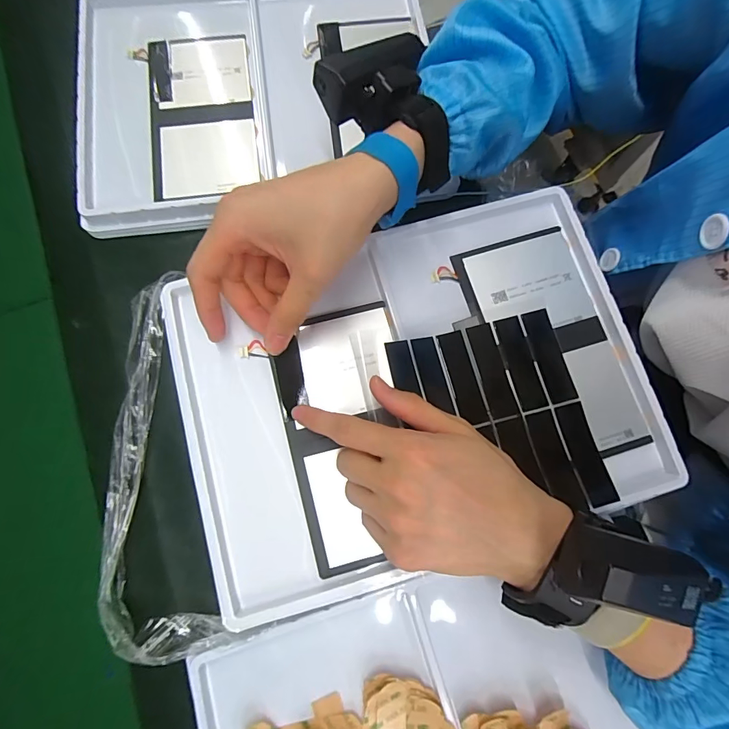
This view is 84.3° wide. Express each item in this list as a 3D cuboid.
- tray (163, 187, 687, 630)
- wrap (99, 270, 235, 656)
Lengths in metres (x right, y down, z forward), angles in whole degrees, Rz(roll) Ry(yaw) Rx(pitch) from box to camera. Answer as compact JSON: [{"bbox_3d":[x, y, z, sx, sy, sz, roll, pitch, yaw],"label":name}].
[{"bbox_3d":[0.032,0.018,0.303,0.323,0.056,0.231,-16,79,-2],"label":"tray"},{"bbox_3d":[-0.157,0.066,0.293,0.087,0.039,0.266,-11,75,-3],"label":"wrap"}]

